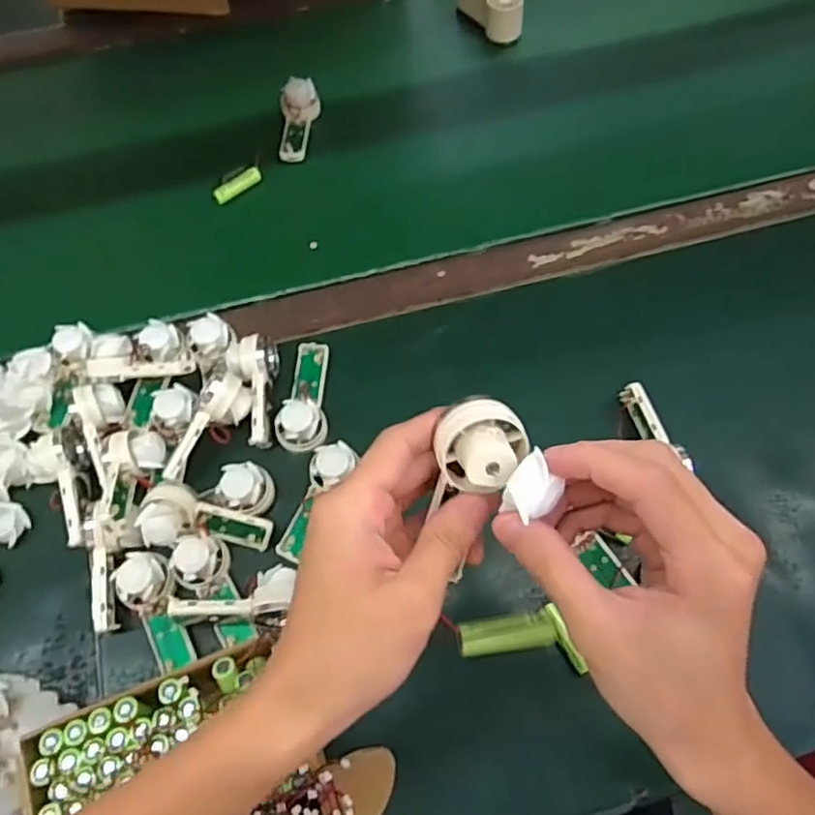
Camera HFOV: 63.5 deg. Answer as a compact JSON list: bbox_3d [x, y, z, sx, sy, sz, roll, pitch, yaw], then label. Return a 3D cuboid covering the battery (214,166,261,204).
[{"bbox_3d":[-0.167,-0.218,0.648,0.051,0.014,0.011,-35,69,-15],"label":"battery"}]

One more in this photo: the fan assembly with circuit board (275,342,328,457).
[{"bbox_3d":[-0.085,-0.012,0.529,0.039,0.025,0.092,-3,65,1],"label":"fan assembly with circuit board"}]

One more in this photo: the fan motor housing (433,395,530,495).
[{"bbox_3d":[0.032,0.016,0.285,0.037,0.021,0.037,0,64,1],"label":"fan motor housing"}]

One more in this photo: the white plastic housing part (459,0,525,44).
[{"bbox_3d":[0.091,-0.451,0.738,0.039,0.044,0.098,-40,70,-16],"label":"white plastic housing part"}]

